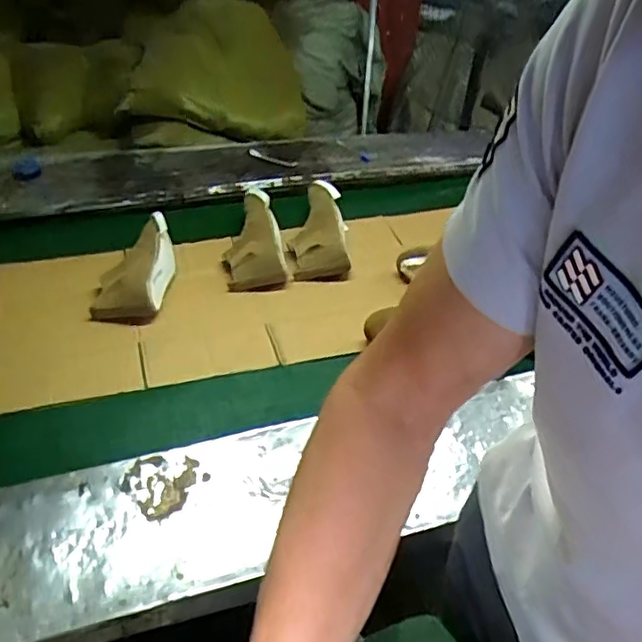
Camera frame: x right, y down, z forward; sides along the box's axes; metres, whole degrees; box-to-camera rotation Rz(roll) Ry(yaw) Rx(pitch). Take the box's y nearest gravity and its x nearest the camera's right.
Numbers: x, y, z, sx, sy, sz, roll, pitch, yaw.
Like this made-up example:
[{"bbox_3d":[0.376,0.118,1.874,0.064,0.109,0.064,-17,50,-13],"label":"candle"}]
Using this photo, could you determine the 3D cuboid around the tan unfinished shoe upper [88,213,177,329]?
[{"bbox_3d":[-0.365,-0.099,1.275,0.122,0.083,0.273,11,55,8],"label":"tan unfinished shoe upper"}]

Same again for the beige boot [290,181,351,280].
[{"bbox_3d":[0.000,-0.209,1.369,0.129,0.074,0.261,2,64,-1],"label":"beige boot"}]

